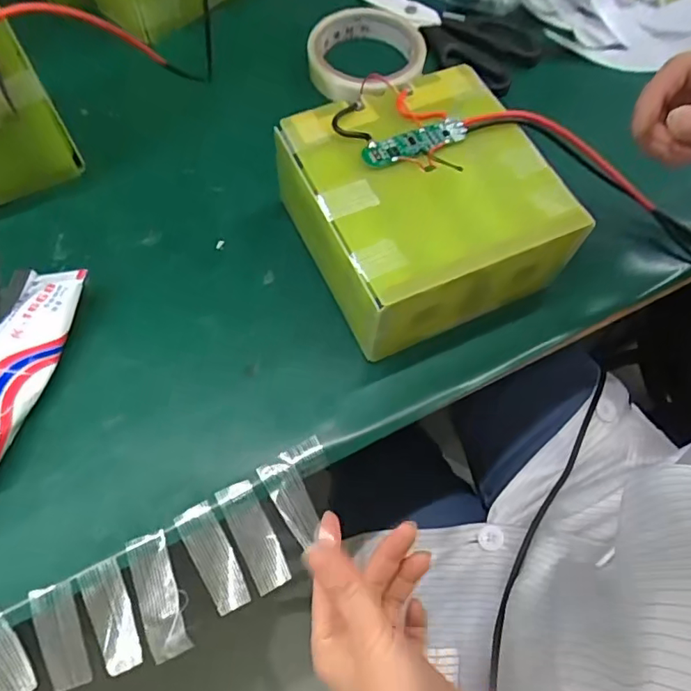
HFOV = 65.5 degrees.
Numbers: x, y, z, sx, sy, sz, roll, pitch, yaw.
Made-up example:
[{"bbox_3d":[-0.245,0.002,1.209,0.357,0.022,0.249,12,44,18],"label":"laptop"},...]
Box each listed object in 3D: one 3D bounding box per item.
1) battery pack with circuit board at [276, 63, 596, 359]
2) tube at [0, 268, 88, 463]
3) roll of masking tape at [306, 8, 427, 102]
[{"bbox_3d":[0.048,-0.085,0.350,0.145,0.080,0.147,-22,68,-12],"label":"battery pack with circuit board"},{"bbox_3d":[-0.197,0.030,0.306,0.040,0.028,0.168,13,66,3],"label":"tube"},{"bbox_3d":[0.020,-0.252,0.458,0.100,0.029,0.116,2,65,-2],"label":"roll of masking tape"}]

